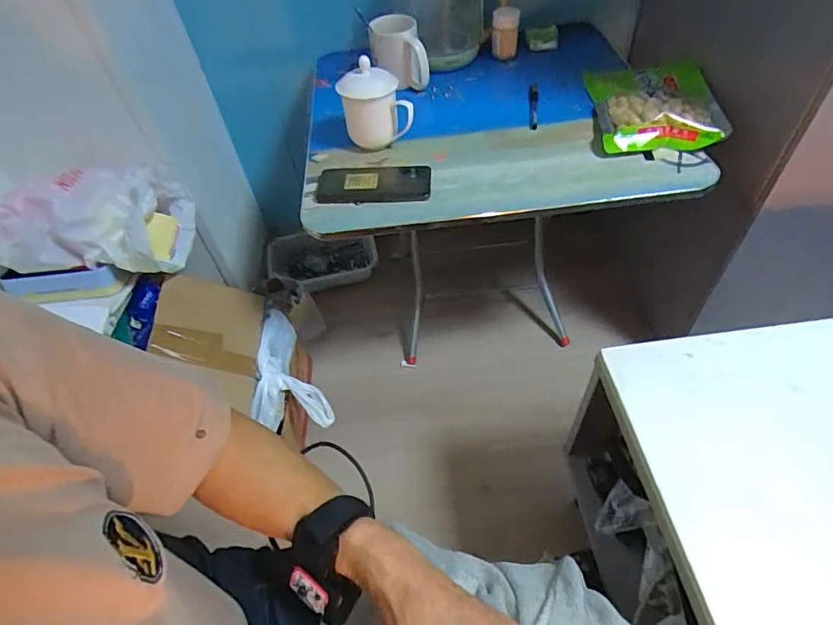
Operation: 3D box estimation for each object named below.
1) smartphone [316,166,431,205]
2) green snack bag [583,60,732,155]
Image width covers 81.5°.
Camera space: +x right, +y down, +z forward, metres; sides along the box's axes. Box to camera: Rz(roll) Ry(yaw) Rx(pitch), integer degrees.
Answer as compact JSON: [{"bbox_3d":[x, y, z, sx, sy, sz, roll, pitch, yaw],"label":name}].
[{"bbox_3d":[-0.062,-0.187,0.699,0.162,0.015,0.079,-4,50,3],"label":"smartphone"},{"bbox_3d":[0.368,-0.338,0.756,0.174,0.045,0.259,2,51,8],"label":"green snack bag"}]

